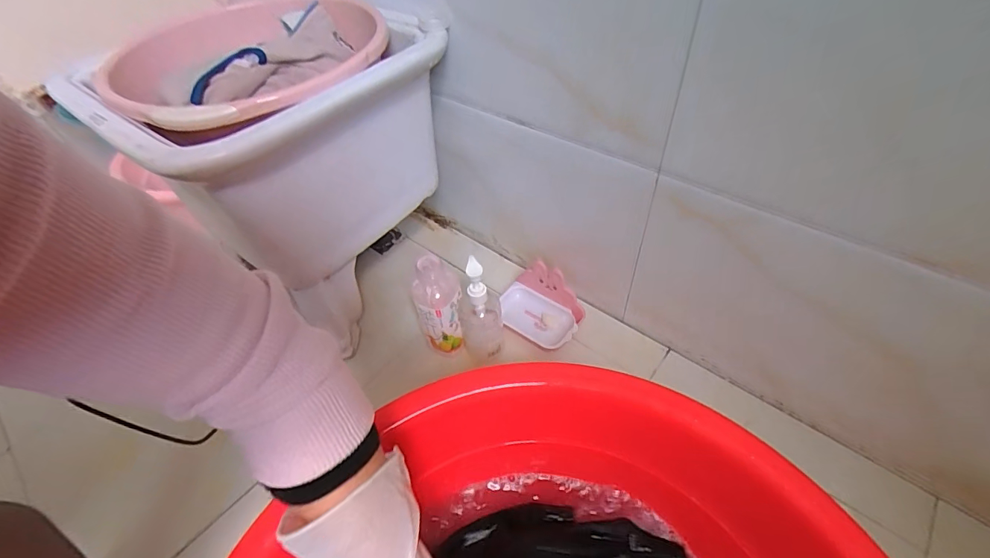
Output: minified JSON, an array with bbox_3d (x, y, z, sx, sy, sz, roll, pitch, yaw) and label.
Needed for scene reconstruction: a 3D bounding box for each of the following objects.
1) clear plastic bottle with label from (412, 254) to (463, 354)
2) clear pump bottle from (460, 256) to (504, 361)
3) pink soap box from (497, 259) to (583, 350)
[{"bbox_3d":[-0.084,0.043,0.642,0.072,0.156,0.059,-16,49,-9],"label":"clear plastic bottle with label"},{"bbox_3d":[-0.022,0.046,0.631,0.062,0.170,0.055,-8,48,-2],"label":"clear pump bottle"},{"bbox_3d":[0.076,0.040,0.713,0.141,0.099,0.095,28,56,27],"label":"pink soap box"}]

